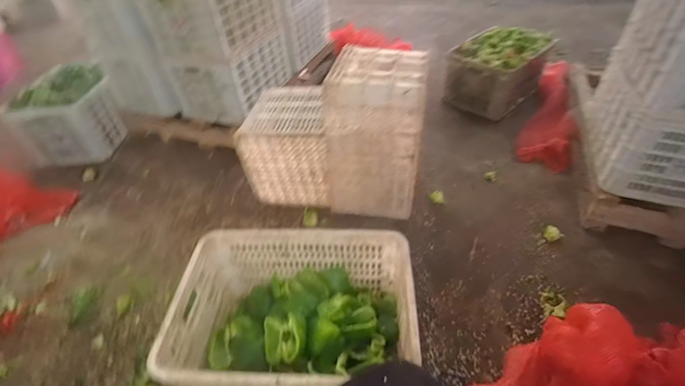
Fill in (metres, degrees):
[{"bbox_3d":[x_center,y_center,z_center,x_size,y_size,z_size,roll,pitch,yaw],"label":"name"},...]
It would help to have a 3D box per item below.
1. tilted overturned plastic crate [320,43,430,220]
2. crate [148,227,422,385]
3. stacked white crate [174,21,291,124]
[{"bbox_3d":[0.118,-0.180,1.188,0.292,0.470,0.284,9,45,13],"label":"tilted overturned plastic crate"},{"bbox_3d":[-0.101,0.294,0.815,0.506,0.232,0.346,-2,43,2],"label":"crate"},{"bbox_3d":[-0.493,-0.561,1.623,0.321,0.278,0.496,10,45,14],"label":"stacked white crate"}]

